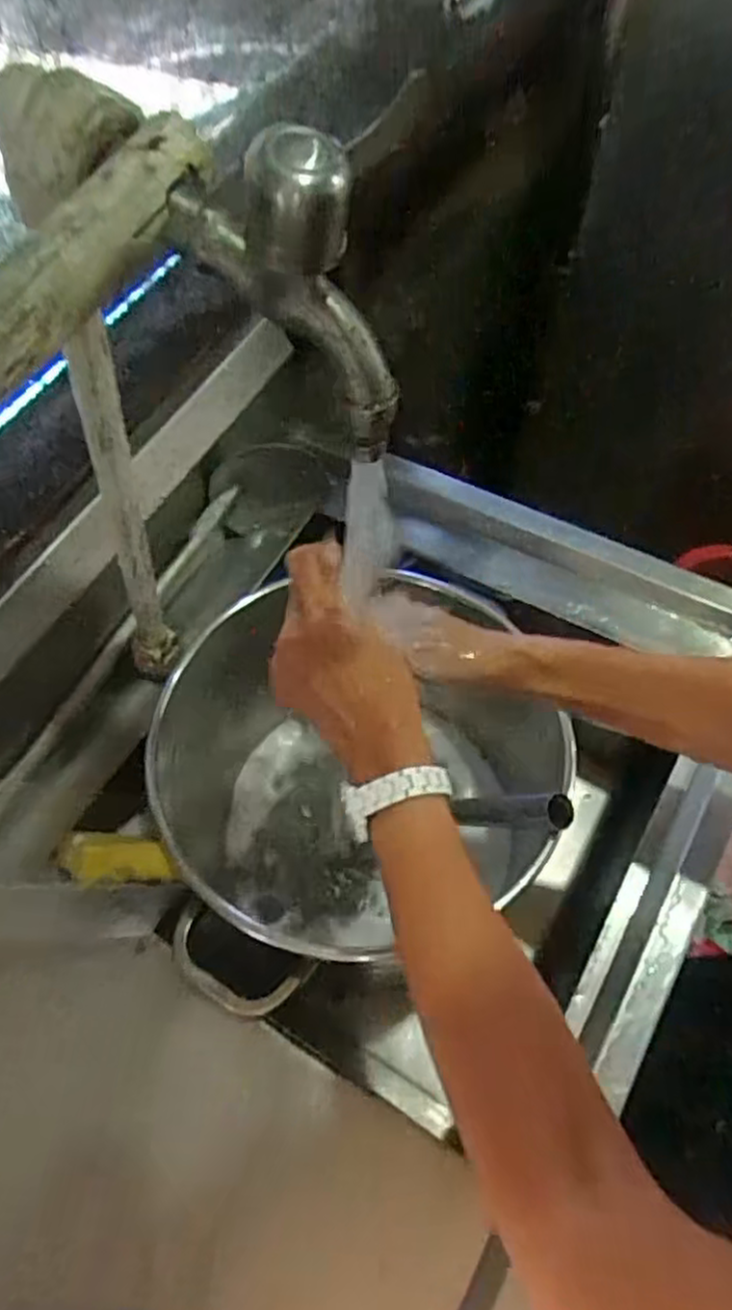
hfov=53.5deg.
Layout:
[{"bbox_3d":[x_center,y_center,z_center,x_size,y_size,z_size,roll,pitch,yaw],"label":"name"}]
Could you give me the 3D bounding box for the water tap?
[{"bbox_3d":[-0.024,-0.117,0.229,0.081,0.084,0.024,40,71,18],"label":"water tap"}]

